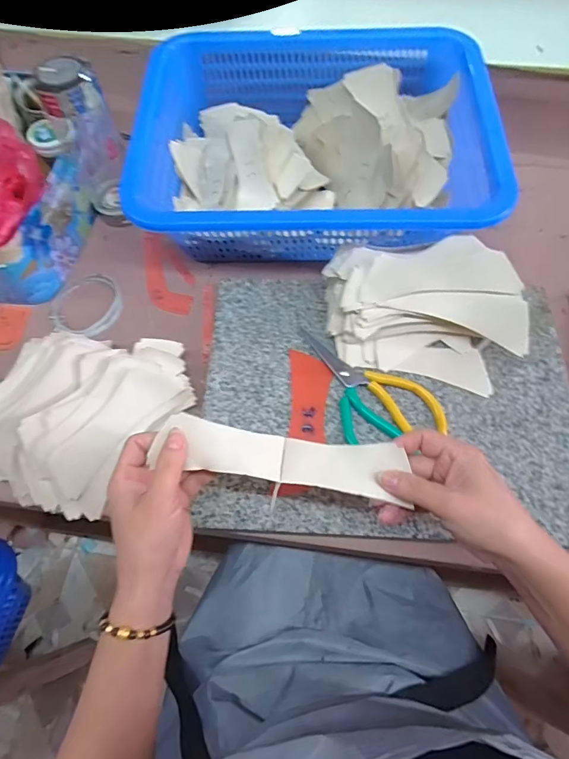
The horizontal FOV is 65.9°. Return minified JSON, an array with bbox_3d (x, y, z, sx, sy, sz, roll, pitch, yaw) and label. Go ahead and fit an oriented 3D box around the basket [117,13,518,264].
[{"bbox_3d":[0.038,-0.318,0.576,0.430,0.097,0.355,-3,64,3],"label":"basket"}]

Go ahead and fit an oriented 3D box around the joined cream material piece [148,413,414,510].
[{"bbox_3d":[-0.005,0.065,0.357,0.194,0.022,0.045,8,70,2],"label":"joined cream material piece"}]

